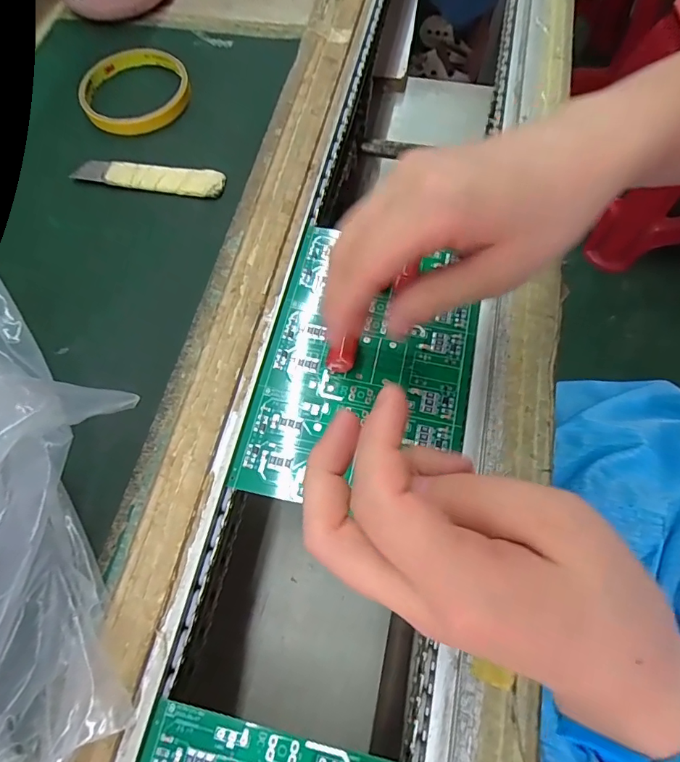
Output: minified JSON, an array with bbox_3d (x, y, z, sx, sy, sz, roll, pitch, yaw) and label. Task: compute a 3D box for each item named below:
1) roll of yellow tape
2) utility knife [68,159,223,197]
[{"bbox_3d":[-0.162,-0.230,0.367,0.083,0.011,0.082,-1,67,2],"label":"roll of yellow tape"},{"bbox_3d":[-0.136,-0.147,0.334,0.107,0.008,0.023,9,67,6],"label":"utility knife"}]

